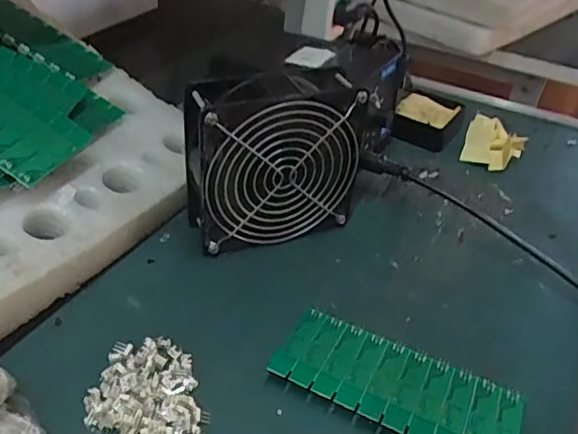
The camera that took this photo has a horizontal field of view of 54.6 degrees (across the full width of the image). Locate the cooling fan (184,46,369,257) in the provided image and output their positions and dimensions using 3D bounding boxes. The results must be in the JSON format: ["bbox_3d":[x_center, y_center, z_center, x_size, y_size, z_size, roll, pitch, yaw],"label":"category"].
[{"bbox_3d":[-0.010,-0.039,0.401,0.121,0.123,0.047,-10,40,-20],"label":"cooling fan"}]

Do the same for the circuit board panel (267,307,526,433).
[{"bbox_3d":[0.062,0.098,0.325,0.136,0.008,0.061,21,39,17],"label":"circuit board panel"}]

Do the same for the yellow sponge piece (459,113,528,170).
[{"bbox_3d":[0.202,-0.074,0.548,0.053,0.025,0.060,20,39,17],"label":"yellow sponge piece"}]

